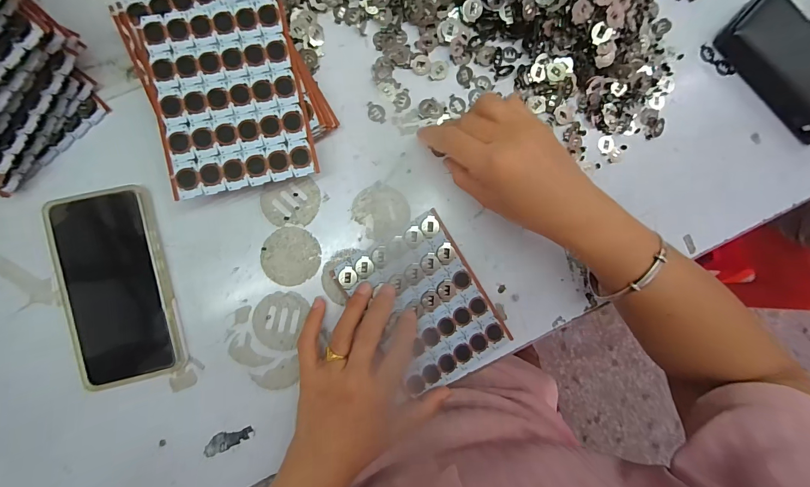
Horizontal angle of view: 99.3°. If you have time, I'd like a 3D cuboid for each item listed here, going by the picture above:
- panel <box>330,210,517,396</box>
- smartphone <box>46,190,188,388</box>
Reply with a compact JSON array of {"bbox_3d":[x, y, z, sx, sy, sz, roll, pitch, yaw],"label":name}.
[{"bbox_3d":[0.019,0.057,0.329,0.112,0.007,0.142,-32,93,-5],"label":"panel"},{"bbox_3d":[-0.252,0.038,0.299,0.086,0.014,0.165,-13,91,-5],"label":"smartphone"}]

